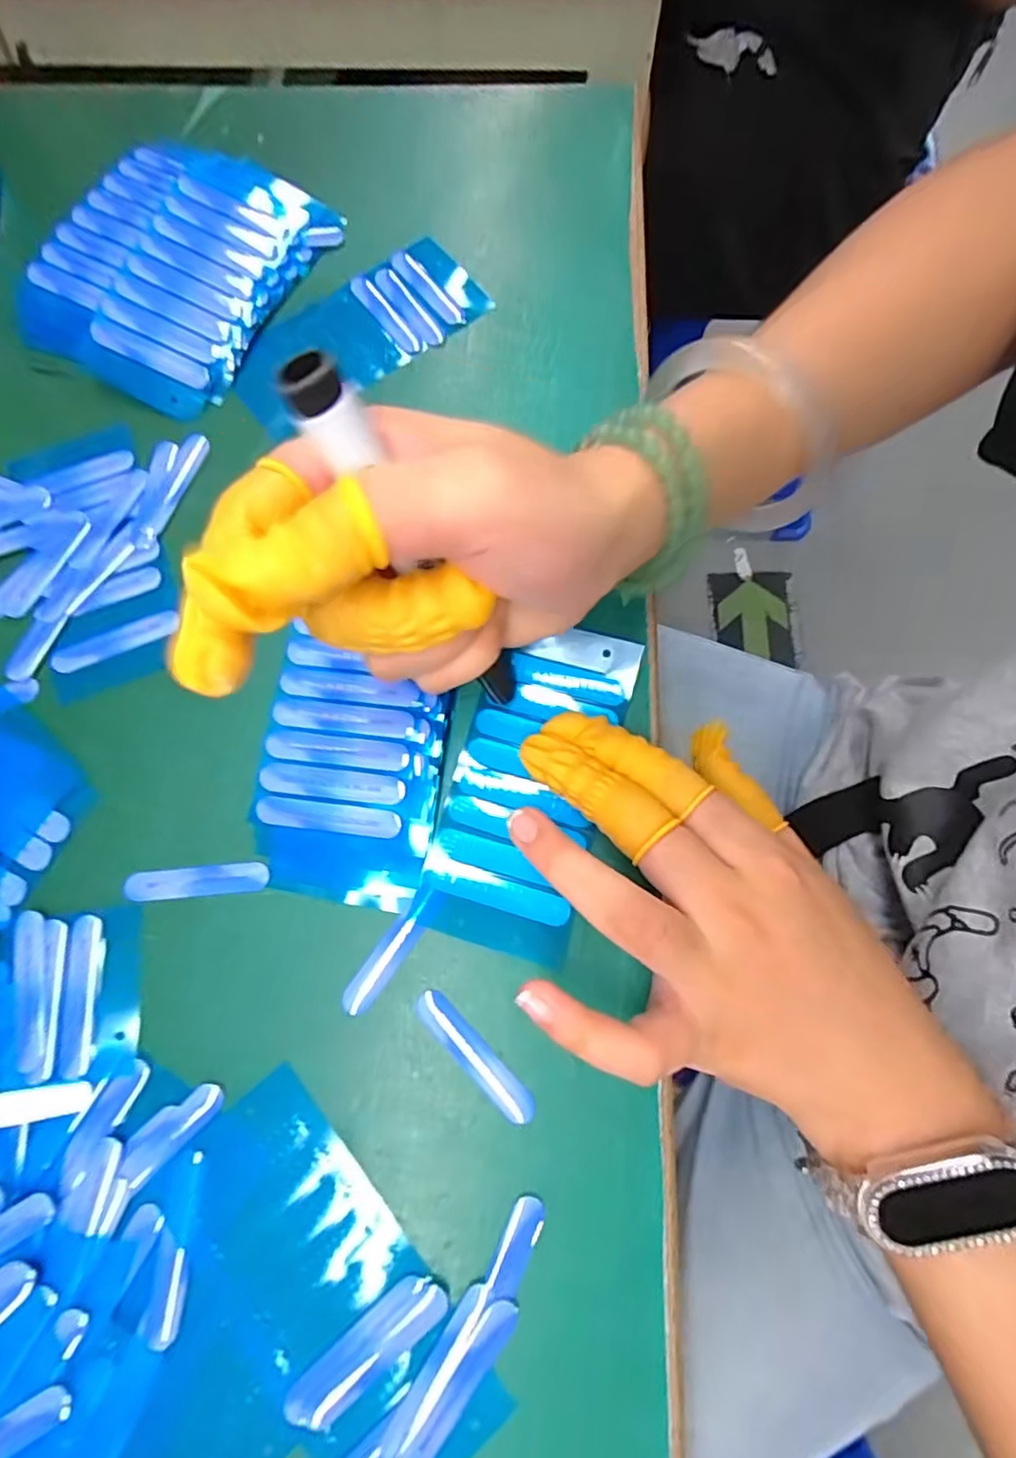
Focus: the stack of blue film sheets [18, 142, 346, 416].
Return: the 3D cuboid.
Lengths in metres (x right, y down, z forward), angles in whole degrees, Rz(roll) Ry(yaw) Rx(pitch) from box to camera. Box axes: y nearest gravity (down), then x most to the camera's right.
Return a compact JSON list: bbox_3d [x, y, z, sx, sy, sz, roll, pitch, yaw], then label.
[{"bbox_3d":[-0.157,-0.215,0.286,0.107,0.020,0.127,27,77,7],"label":"stack of blue film sheets"}]

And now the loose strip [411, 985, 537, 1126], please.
[{"bbox_3d":[-0.011,0.108,0.205,0.051,0.004,0.011,43,79,11],"label":"loose strip"}]

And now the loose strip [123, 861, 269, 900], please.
[{"bbox_3d":[-0.112,0.054,0.222,0.050,0.004,0.010,-5,75,-1],"label":"loose strip"}]

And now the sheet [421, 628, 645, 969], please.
[{"bbox_3d":[0.009,0.018,0.228,0.055,0.011,0.118,19,77,6],"label":"sheet"}]

